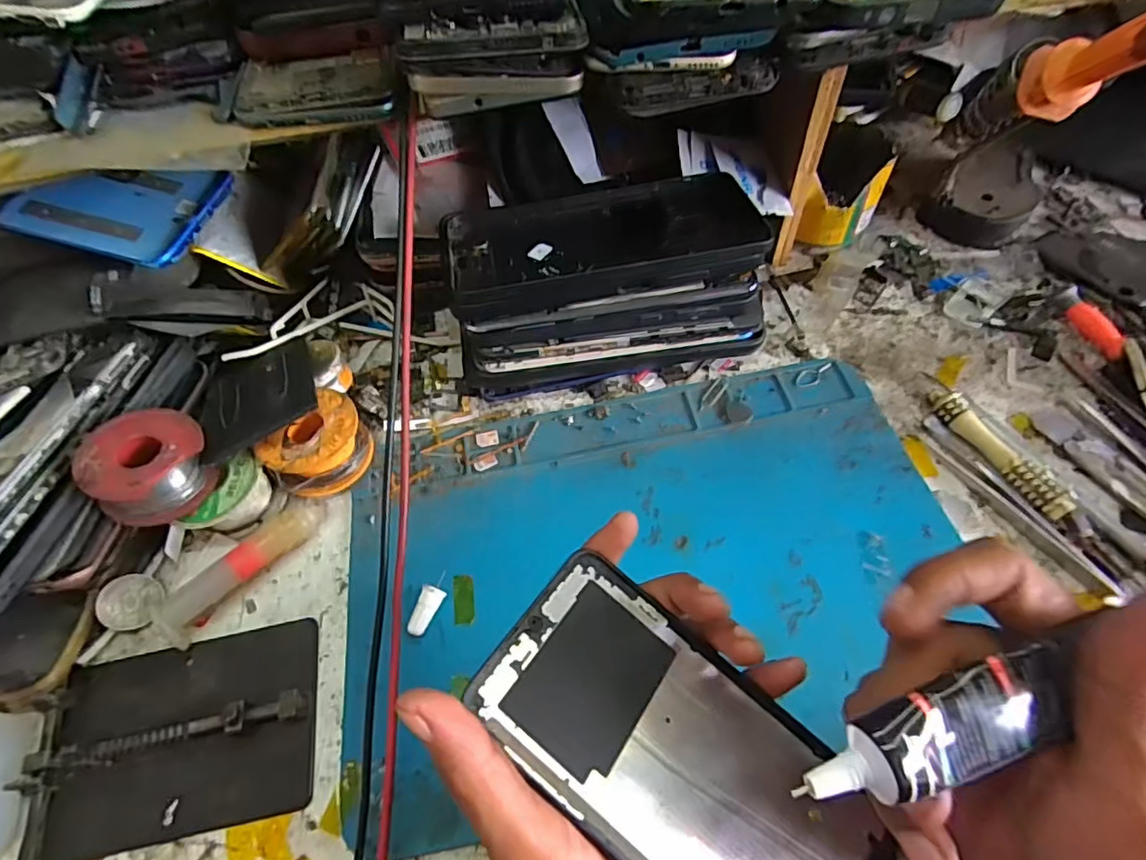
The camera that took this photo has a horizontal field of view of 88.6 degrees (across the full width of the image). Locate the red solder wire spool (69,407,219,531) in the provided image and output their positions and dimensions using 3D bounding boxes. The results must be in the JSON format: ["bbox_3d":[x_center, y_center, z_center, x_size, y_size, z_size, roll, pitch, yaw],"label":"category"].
[{"bbox_3d":[-0.208,0.017,0.288,0.043,0.034,0.053,26,63,20],"label":"red solder wire spool"}]

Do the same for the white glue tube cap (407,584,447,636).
[{"bbox_3d":[-0.070,0.086,0.279,0.009,0.011,0.023,16,60,15],"label":"white glue tube cap"}]

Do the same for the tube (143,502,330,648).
[{"bbox_3d":[-0.166,0.067,0.294,0.020,0.021,0.086,32,65,23],"label":"tube"}]

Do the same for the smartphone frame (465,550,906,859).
[{"bbox_3d":[0.045,0.114,0.189,0.158,0.004,0.071,40,52,7],"label":"smartphone frame"}]

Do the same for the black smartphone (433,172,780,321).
[{"bbox_3d":[0.015,-0.104,0.317,0.163,0.015,0.081,-11,57,-2],"label":"black smartphone"}]

